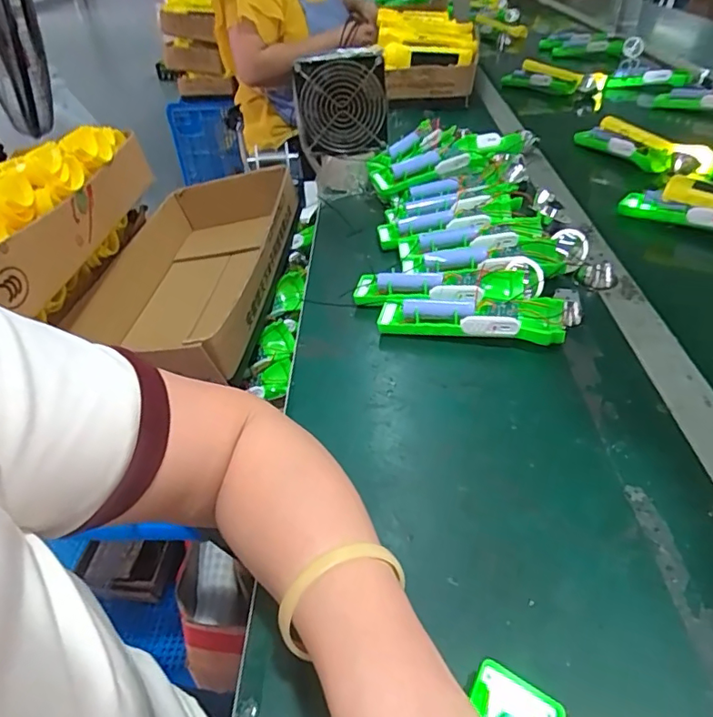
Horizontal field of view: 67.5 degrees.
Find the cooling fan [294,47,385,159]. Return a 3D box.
[{"bbox_3d":[-0.019,-0.334,0.726,0.118,0.132,0.033,-9,41,-2],"label":"cooling fan"}]

